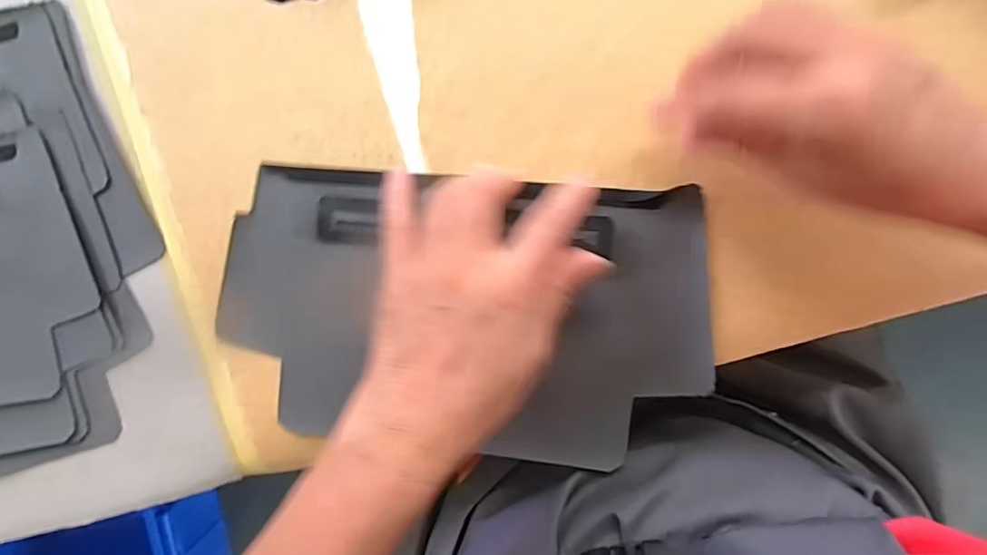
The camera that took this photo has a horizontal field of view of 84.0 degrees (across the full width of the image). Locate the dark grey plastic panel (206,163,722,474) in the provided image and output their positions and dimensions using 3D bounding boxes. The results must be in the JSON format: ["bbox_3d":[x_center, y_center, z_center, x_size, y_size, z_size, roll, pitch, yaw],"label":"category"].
[{"bbox_3d":[-0.022,0.024,0.330,0.289,0.011,0.164,4,95,6],"label":"dark grey plastic panel"}]

